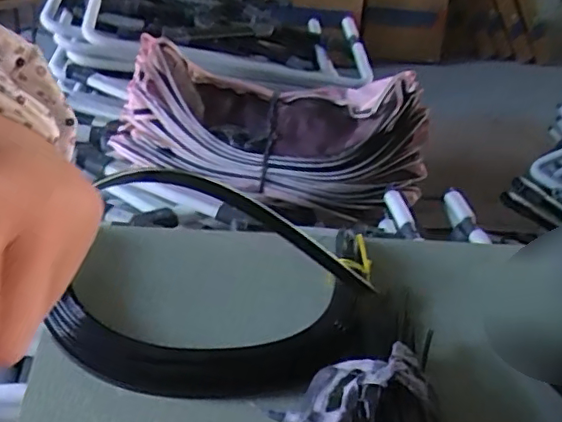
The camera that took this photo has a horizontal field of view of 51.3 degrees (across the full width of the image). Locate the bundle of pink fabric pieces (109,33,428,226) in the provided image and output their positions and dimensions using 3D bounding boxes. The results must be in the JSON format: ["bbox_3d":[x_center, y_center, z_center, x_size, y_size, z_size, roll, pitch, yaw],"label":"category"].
[{"bbox_3d":[-0.014,-0.177,1.286,0.657,0.266,0.231,19,36,12],"label":"bundle of pink fabric pieces"}]

